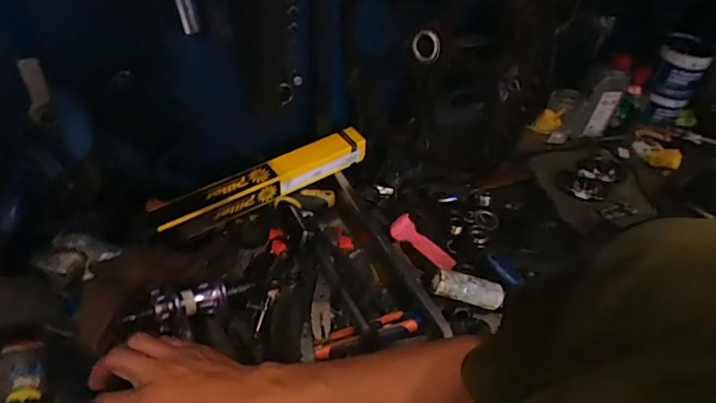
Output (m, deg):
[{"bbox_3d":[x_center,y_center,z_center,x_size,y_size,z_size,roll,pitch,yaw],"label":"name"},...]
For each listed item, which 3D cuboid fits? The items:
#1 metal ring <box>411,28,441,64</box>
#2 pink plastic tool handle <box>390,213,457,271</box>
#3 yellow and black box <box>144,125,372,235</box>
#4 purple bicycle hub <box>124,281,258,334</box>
[{"bbox_3d":[0.061,-0.137,0.451,0.006,0.031,0.030,-28,74,-35],"label":"metal ring"},{"bbox_3d":[0.105,0.067,0.824,0.114,0.016,0.043,38,50,11],"label":"pink plastic tool handle"},{"bbox_3d":[-0.146,-0.028,0.751,0.308,0.059,0.052,-22,49,-27],"label":"yellow and black box"},{"bbox_3d":[-0.195,0.119,0.615,0.152,0.042,0.038,-9,43,-34],"label":"purple bicycle hub"}]

